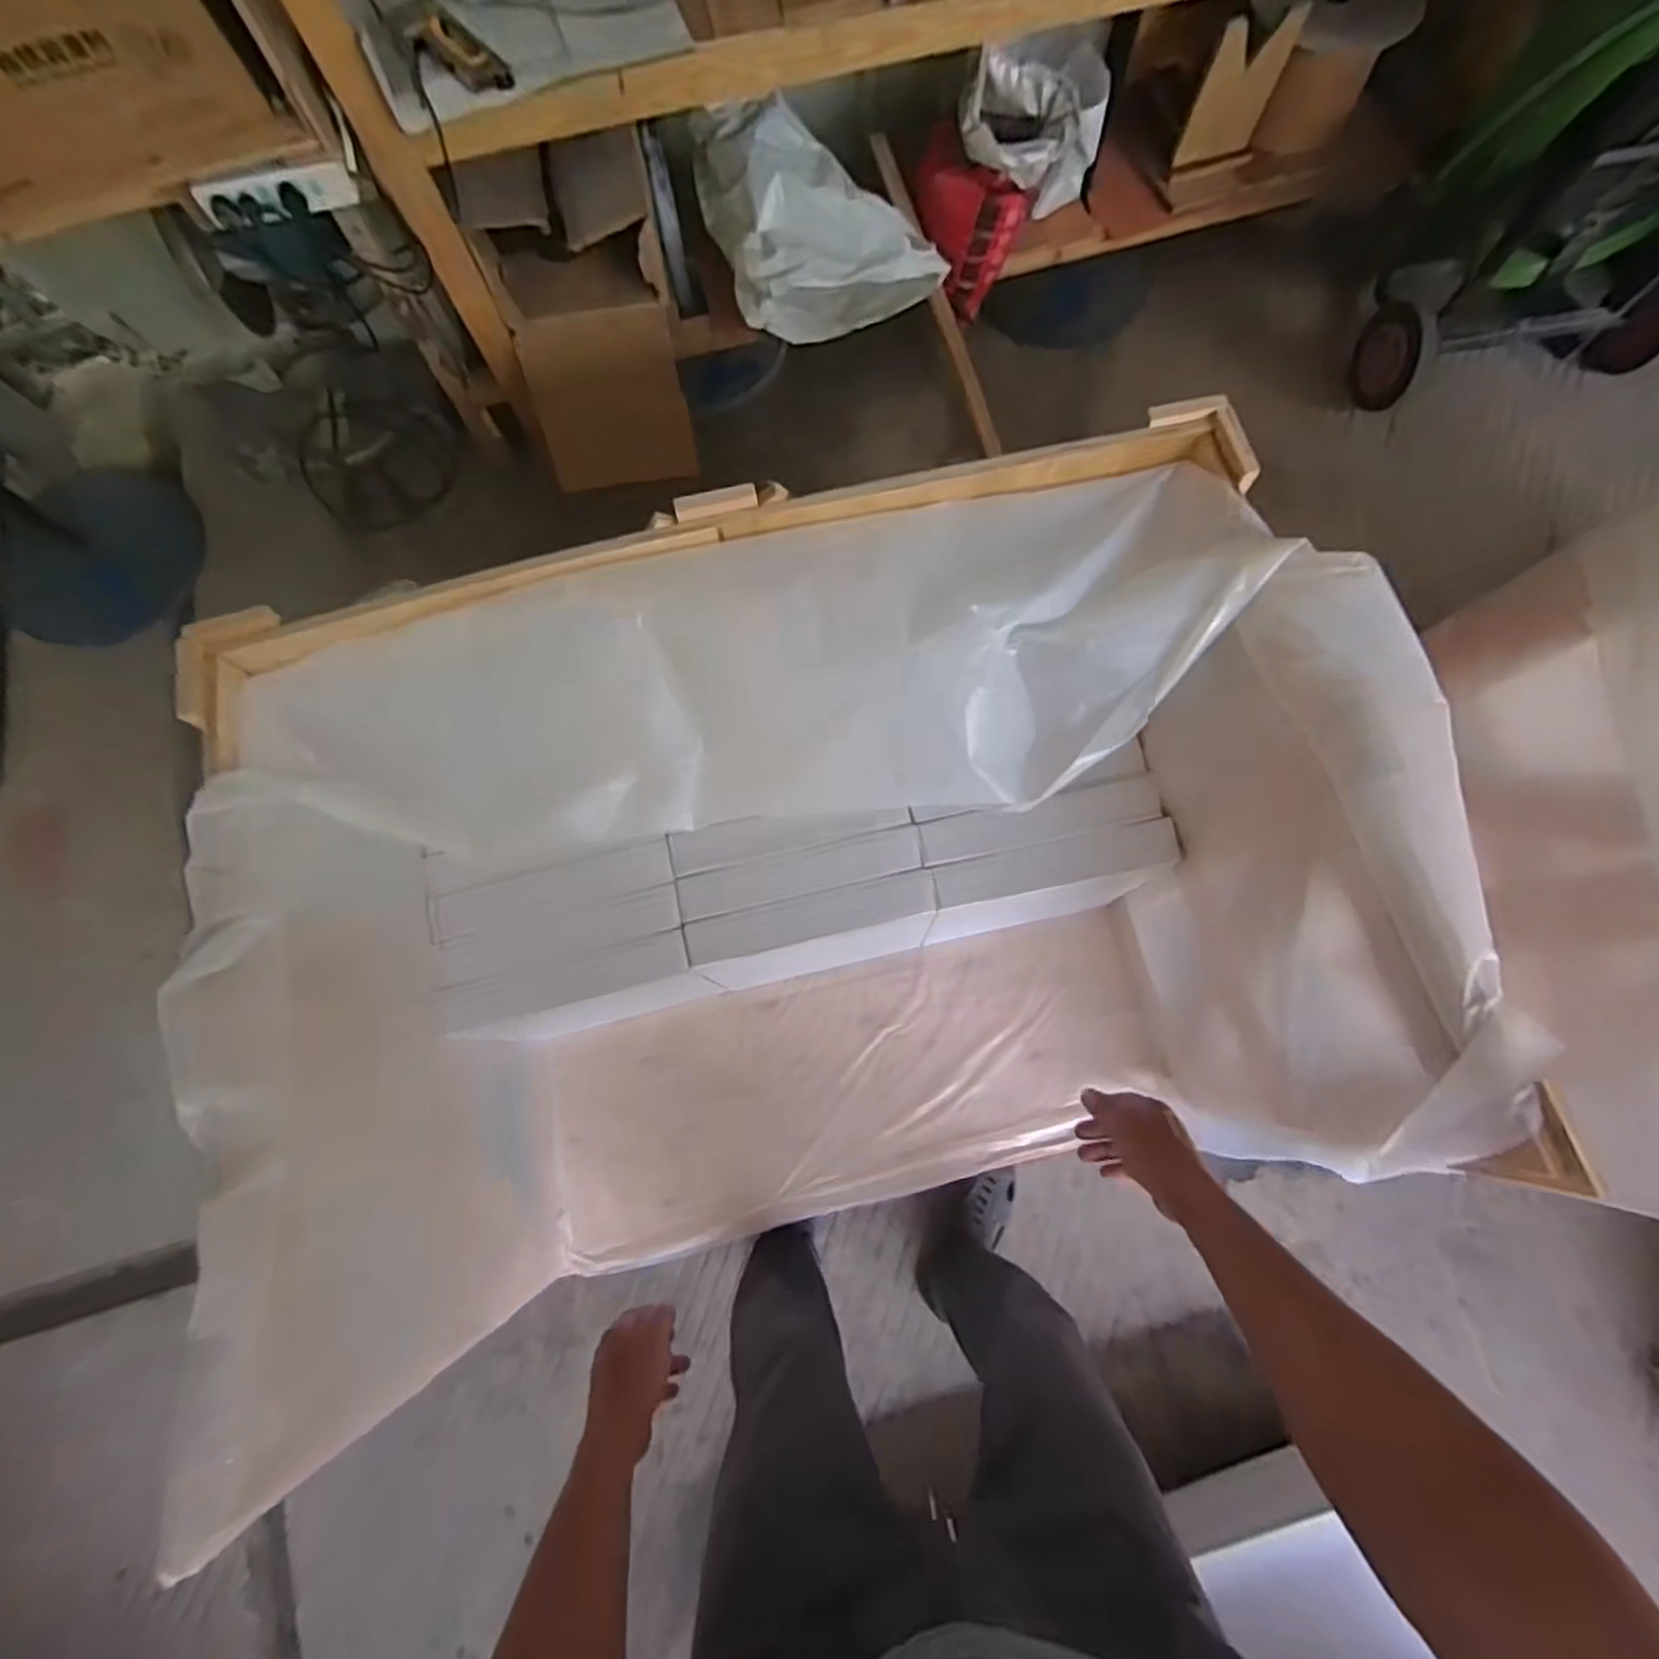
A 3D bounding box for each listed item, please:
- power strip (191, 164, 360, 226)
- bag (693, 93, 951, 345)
[{"bbox_3d":[-0.761,-0.879,1.015,0.201,0.058,0.027,-18,78,-3],"label":"power strip"},{"bbox_3d":[-0.020,-1.113,1.355,0.400,0.208,0.408,-14,78,-2],"label":"bag"}]

